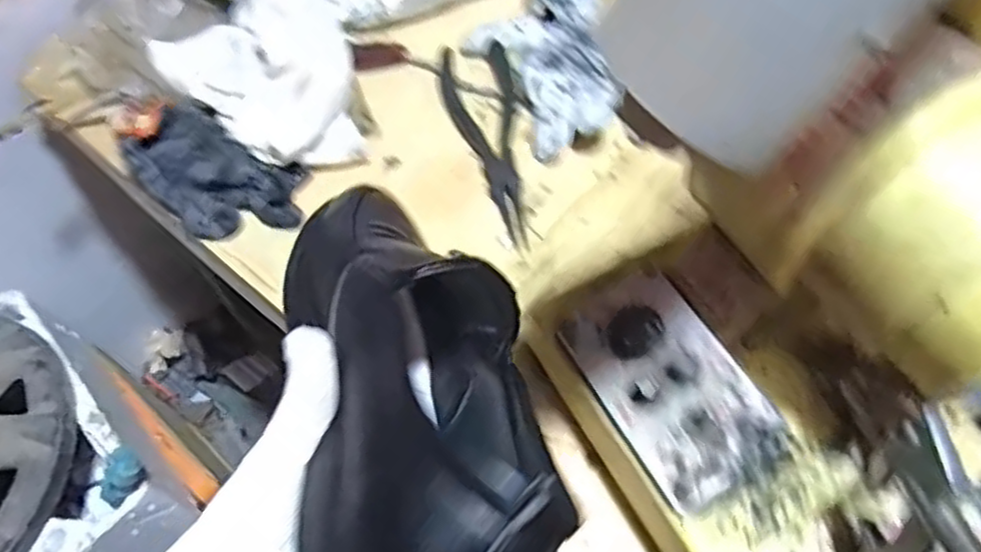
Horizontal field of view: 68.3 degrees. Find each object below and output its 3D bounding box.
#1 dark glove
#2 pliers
[{"bbox_3d":[-0.203,-0.073,0.521,0.146,0.035,0.079,24,63,18],"label":"dark glove"},{"bbox_3d":[-0.001,-0.103,0.545,0.055,0.010,0.195,-10,58,-2],"label":"pliers"}]

